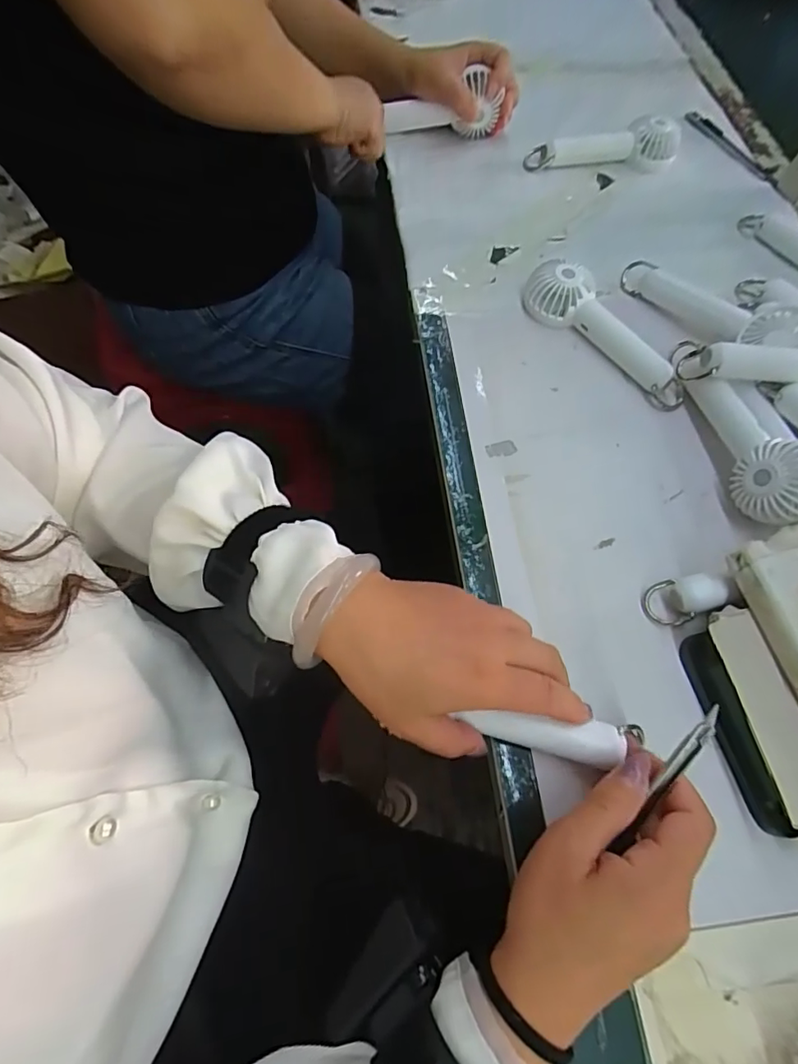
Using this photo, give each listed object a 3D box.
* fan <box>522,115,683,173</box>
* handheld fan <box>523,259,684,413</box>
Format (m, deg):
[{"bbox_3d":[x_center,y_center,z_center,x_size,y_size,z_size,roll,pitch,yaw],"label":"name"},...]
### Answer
[{"bbox_3d":[0.218,-0.405,0.543,0.167,0.032,0.042,-6,66,-6],"label":"fan"},{"bbox_3d":[0.176,-0.171,0.433,0.164,0.034,0.048,41,70,14],"label":"handheld fan"}]

